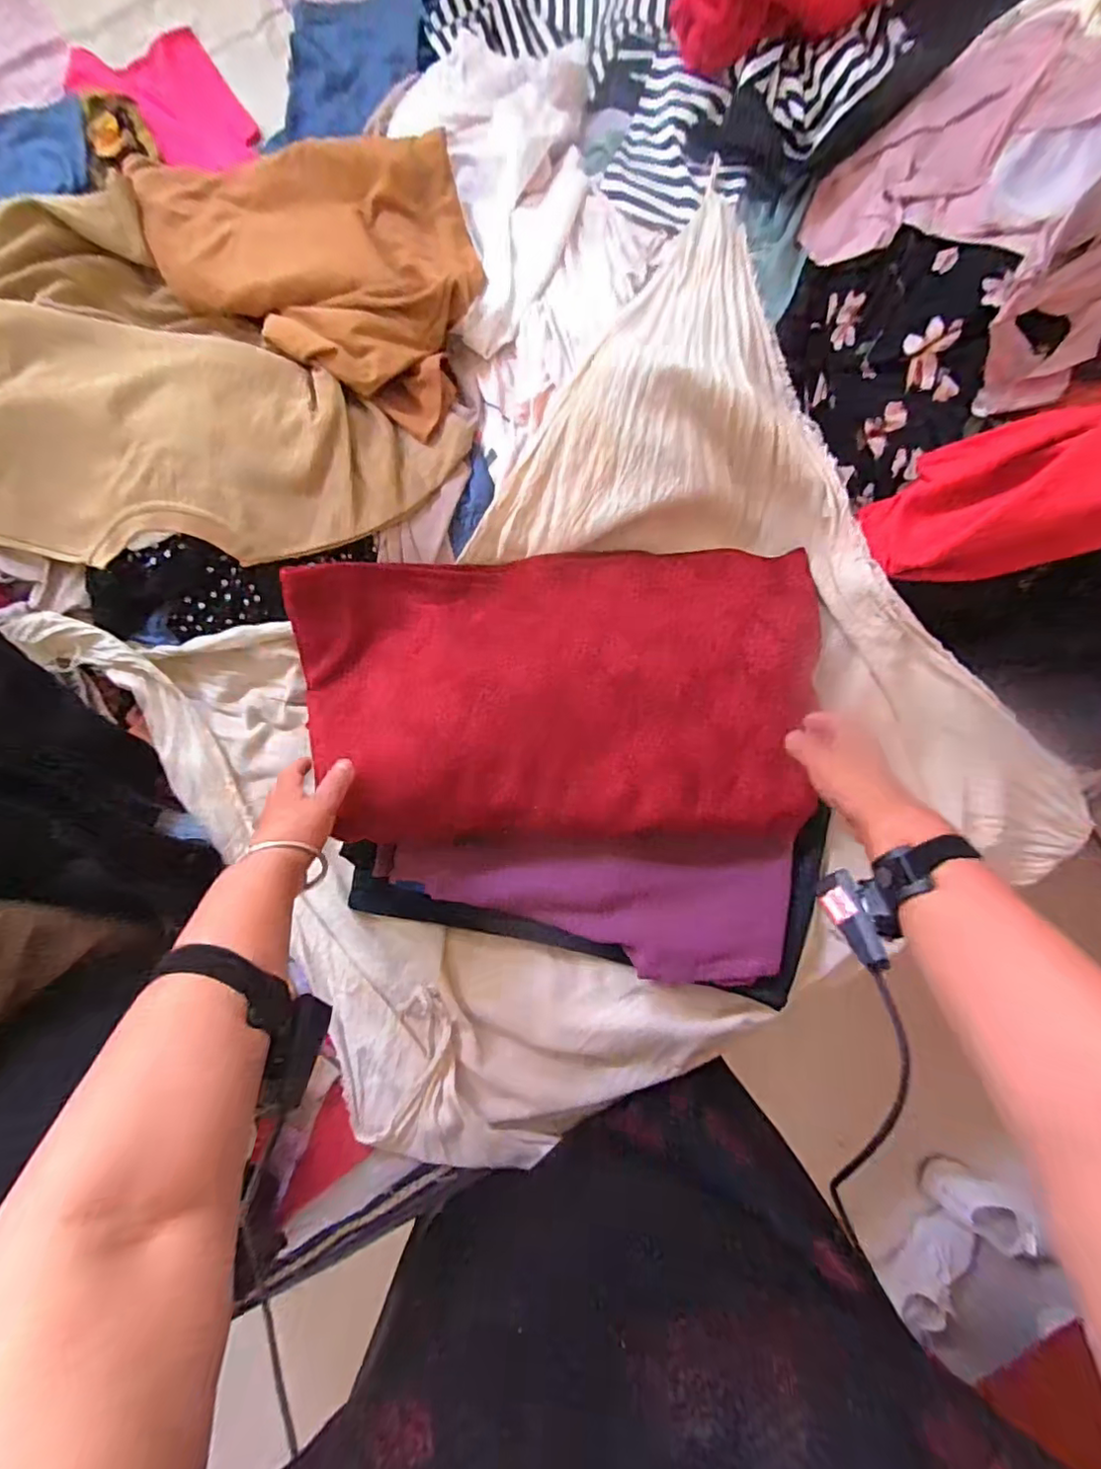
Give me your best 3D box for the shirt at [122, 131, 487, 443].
[{"bbox_3d":[-0.255,-0.554,0.628,0.453,0.069,0.265,33,86,6],"label":"shirt"}]

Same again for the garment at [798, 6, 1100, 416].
[{"bbox_3d":[0.450,-0.529,0.537,0.325,0.116,0.290,44,87,6],"label":"garment"}]

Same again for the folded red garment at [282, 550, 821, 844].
[{"bbox_3d":[0.013,-0.053,0.604,0.542,0.081,0.312,-2,84,3],"label":"folded red garment"}]

